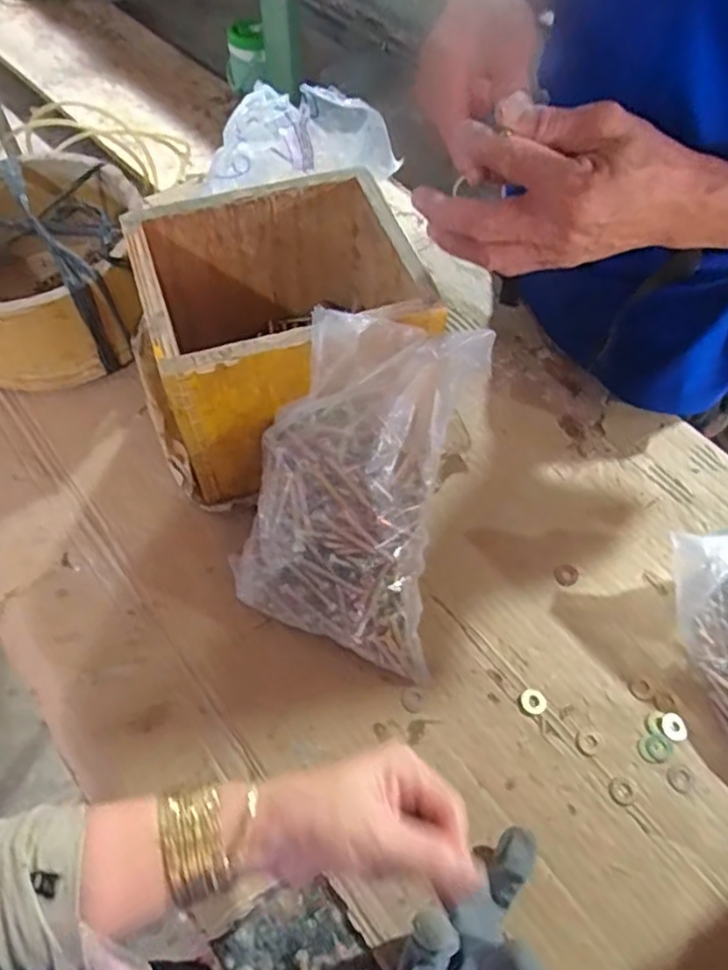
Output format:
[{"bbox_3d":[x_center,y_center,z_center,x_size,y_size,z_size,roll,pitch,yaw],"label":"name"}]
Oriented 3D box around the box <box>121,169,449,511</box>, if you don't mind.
[{"bbox_3d":[-0.075,-0.118,0.576,0.217,0.177,0.186,-17,60,-11],"label":"box"}]

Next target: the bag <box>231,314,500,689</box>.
[{"bbox_3d":[-0.015,0.003,0.495,0.163,0.079,0.255,12,93,12],"label":"bag"}]

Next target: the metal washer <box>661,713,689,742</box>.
[{"bbox_3d":[0.229,0.178,0.498,0.018,0.004,0.020,-26,62,-16],"label":"metal washer"}]

